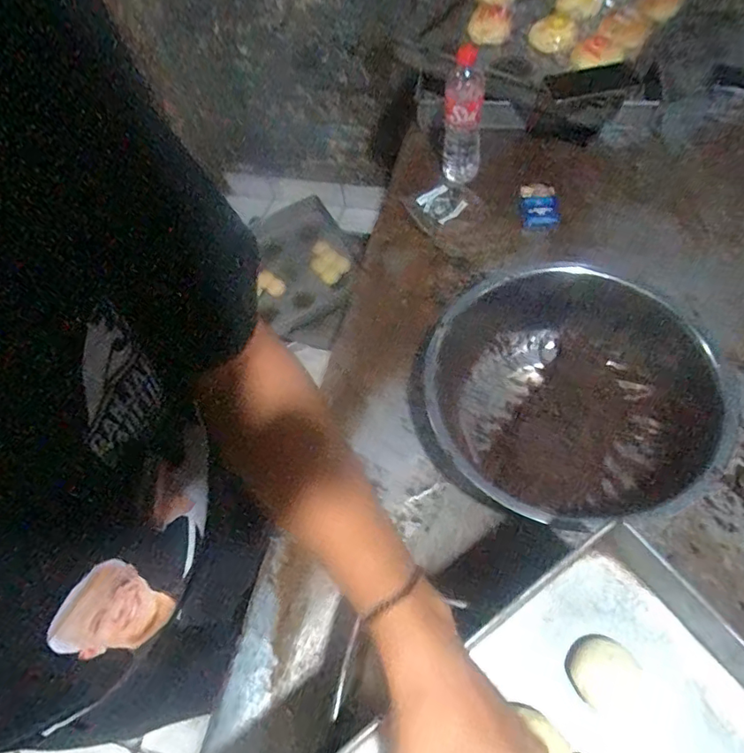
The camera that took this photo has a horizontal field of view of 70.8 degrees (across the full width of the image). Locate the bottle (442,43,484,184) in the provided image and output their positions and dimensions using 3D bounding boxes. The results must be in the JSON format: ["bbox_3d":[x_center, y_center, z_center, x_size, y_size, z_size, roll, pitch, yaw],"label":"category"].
[{"bbox_3d":[0.162,-0.454,0.946,0.067,0.236,0.075,5,62,10],"label":"bottle"}]

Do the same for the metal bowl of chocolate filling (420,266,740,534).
[{"bbox_3d":[0.269,0.007,0.710,0.361,0.136,0.351,-3,61,6],"label":"metal bowl of chocolate filling"}]

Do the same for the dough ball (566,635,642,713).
[{"bbox_3d":[0.198,0.252,0.445,0.059,0.030,0.051,15,65,16],"label":"dough ball"}]

